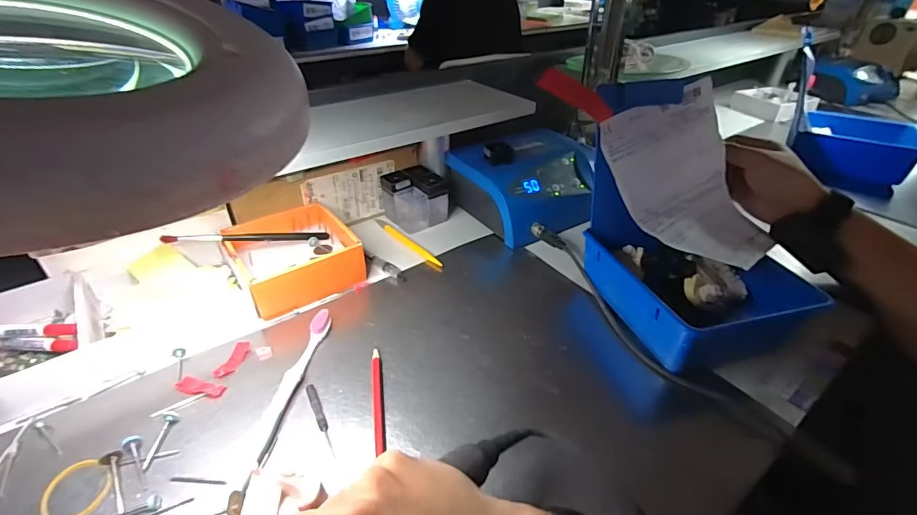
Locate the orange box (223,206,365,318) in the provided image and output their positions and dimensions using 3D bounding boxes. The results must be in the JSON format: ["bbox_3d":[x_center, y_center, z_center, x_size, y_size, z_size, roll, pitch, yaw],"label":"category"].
[{"bbox_3d":[-0.186,-0.002,0.490,0.121,0.049,0.125,-24,42,-28],"label":"orange box"}]

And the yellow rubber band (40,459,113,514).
[{"bbox_3d":[-0.265,0.162,0.299,0.041,0.006,0.045,-21,48,-22],"label":"yellow rubber band"}]

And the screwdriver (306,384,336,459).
[{"bbox_3d":[-0.110,0.128,0.344,0.007,0.004,0.070,-18,40,-23],"label":"screwdriver"}]

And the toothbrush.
[{"bbox_3d":[-0.139,0.104,0.364,0.013,0.020,0.151,4,36,5],"label":"toothbrush"}]

